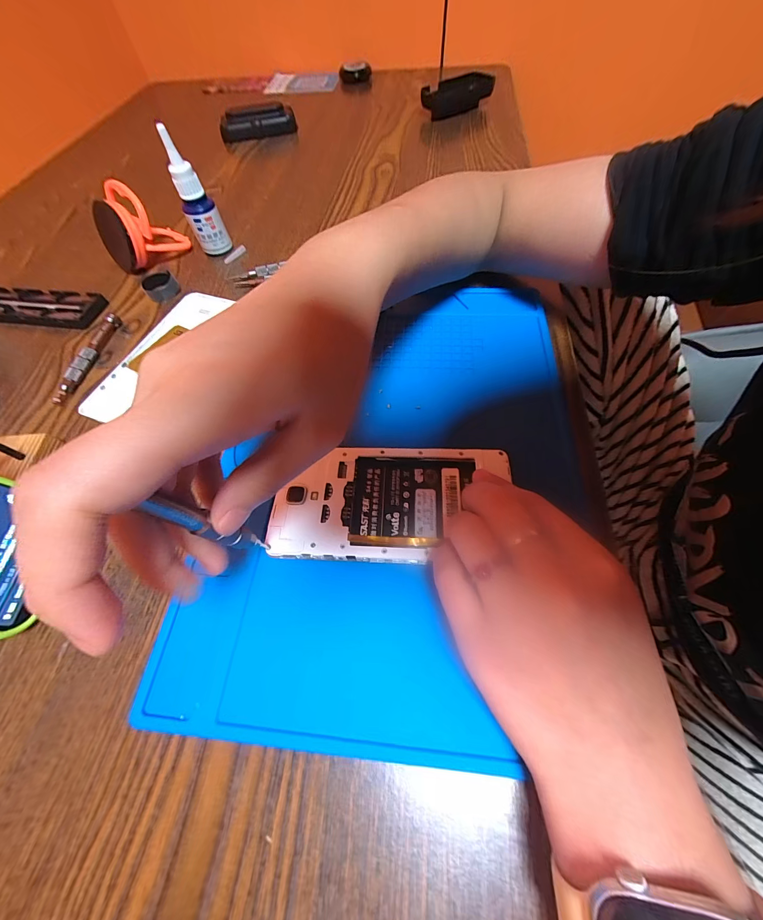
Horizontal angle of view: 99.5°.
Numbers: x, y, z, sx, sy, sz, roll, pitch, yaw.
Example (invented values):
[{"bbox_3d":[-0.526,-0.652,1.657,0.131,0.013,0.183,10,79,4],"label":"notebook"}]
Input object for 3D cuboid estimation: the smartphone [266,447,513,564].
[{"bbox_3d":[0.006,0.024,0.190,0.133,0.006,0.070,1,62,4],"label":"smartphone"}]

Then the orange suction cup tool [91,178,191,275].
[{"bbox_3d":[-0.243,-0.232,0.319,0.071,0.061,0.058,-36,65,-14],"label":"orange suction cup tool"}]

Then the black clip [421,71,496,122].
[{"bbox_3d":[0.112,-0.530,0.471,0.112,0.031,0.031,-29,64,-11],"label":"black clip"}]

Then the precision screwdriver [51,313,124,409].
[{"bbox_3d":[-0.243,-0.086,0.268,0.008,0.011,0.093,5,62,6],"label":"precision screwdriver"}]

